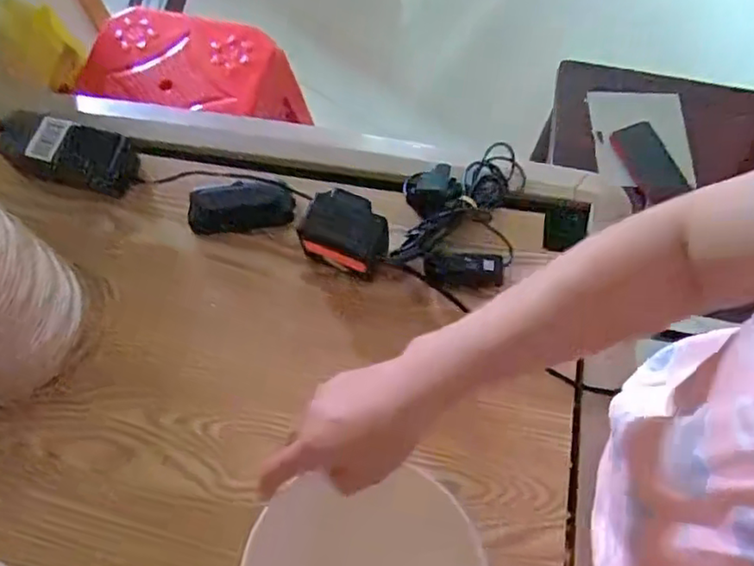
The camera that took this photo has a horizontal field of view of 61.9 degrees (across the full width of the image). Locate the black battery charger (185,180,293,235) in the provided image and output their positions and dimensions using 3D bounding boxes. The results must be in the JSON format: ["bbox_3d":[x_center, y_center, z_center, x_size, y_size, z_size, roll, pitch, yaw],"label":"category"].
[{"bbox_3d":[-0.141,-0.079,0.649,0.107,0.023,0.043,-4,67,0],"label":"black battery charger"}]

